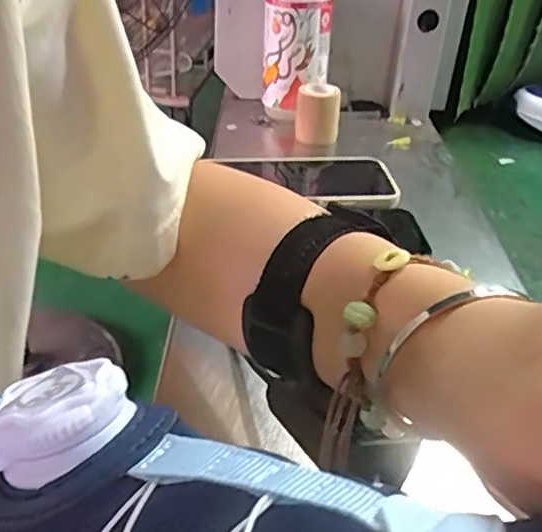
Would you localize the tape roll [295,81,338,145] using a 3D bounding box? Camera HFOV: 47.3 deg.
[{"bbox_3d":[0.047,-0.155,0.620,0.042,0.045,0.036,6,32,3],"label":"tape roll"}]

